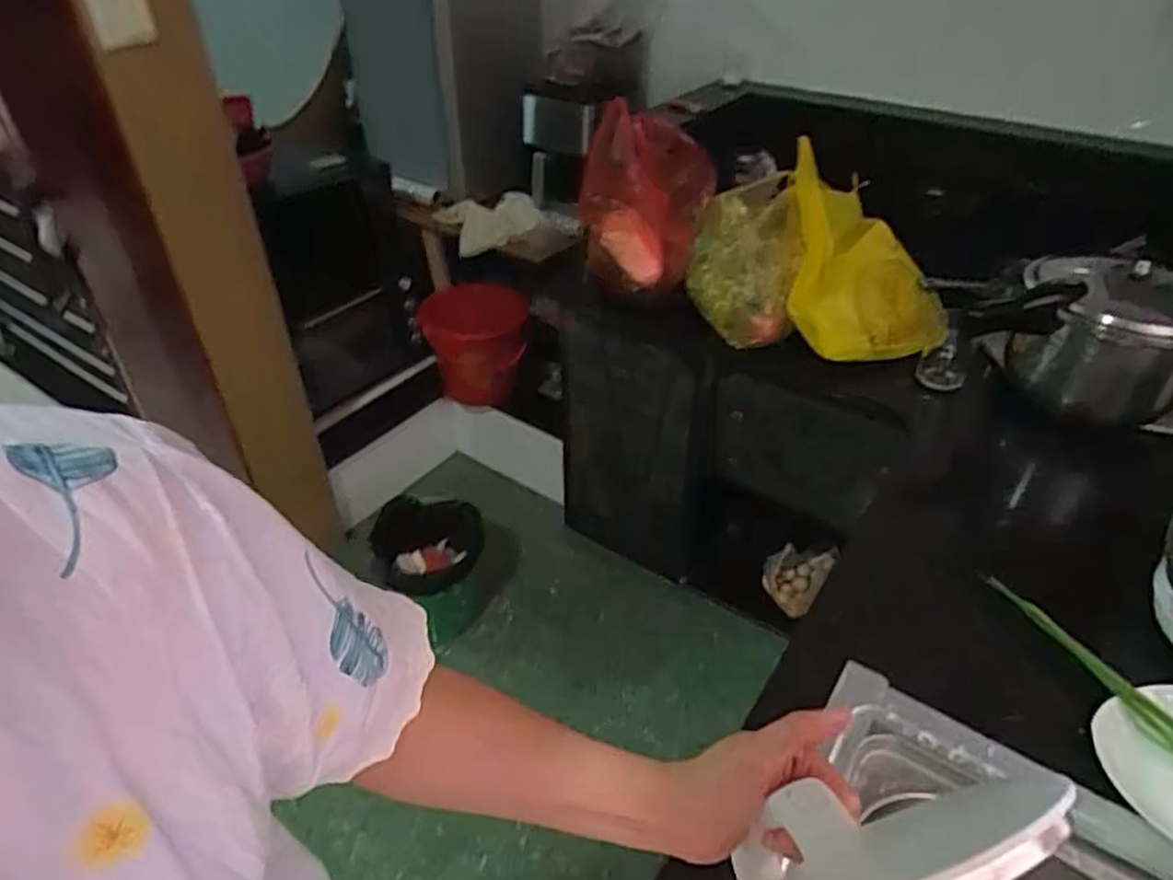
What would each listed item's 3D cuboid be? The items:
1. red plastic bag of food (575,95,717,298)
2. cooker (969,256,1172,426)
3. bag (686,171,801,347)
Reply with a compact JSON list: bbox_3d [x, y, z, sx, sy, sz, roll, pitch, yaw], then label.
[{"bbox_3d":[0.113,-0.438,1.350,0.227,0.311,0.225,0,41,1],"label":"red plastic bag of food"},{"bbox_3d":[0.766,-0.182,1.136,0.284,0.232,0.212,17,44,19],"label":"cooker"},{"bbox_3d":[0.285,-0.340,1.341,0.178,0.207,0.299,5,41,6],"label":"bag"}]

